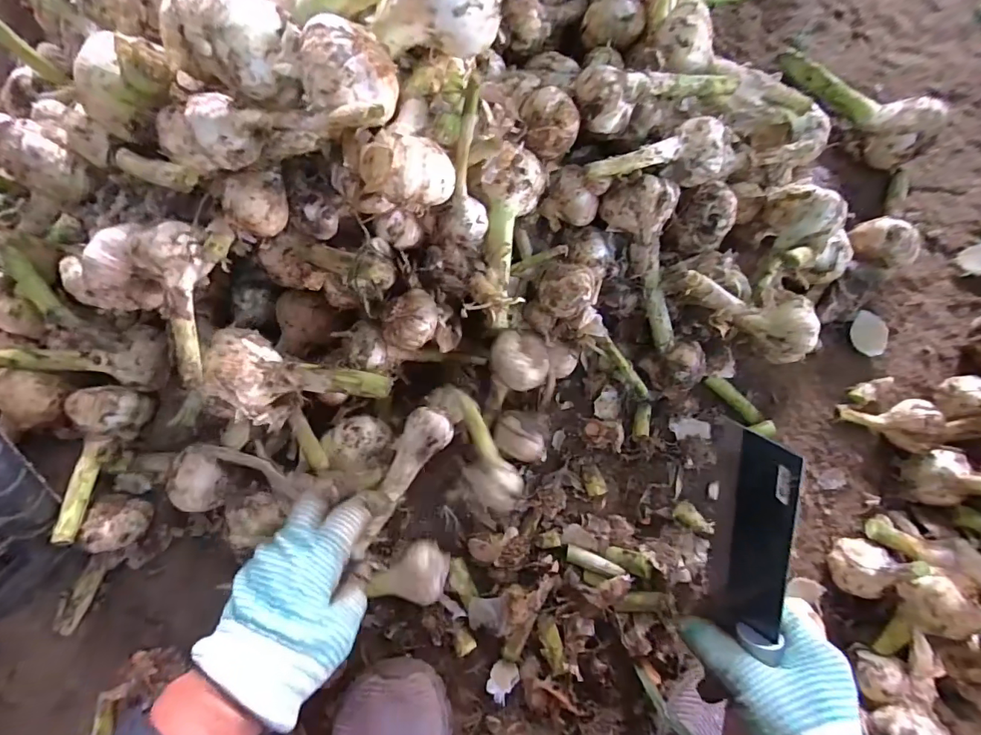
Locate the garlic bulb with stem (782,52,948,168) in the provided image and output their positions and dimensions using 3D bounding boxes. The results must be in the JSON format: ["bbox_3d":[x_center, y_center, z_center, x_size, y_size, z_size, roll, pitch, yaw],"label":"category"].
[{"bbox_3d":[0.355,-0.262,0.452,0.051,0.050,0.163,-35,71,-5],"label":"garlic bulb with stem"}]

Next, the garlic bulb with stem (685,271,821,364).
[{"bbox_3d":[0.209,-0.047,0.379,0.130,0.038,0.053,20,83,-12],"label":"garlic bulb with stem"}]

